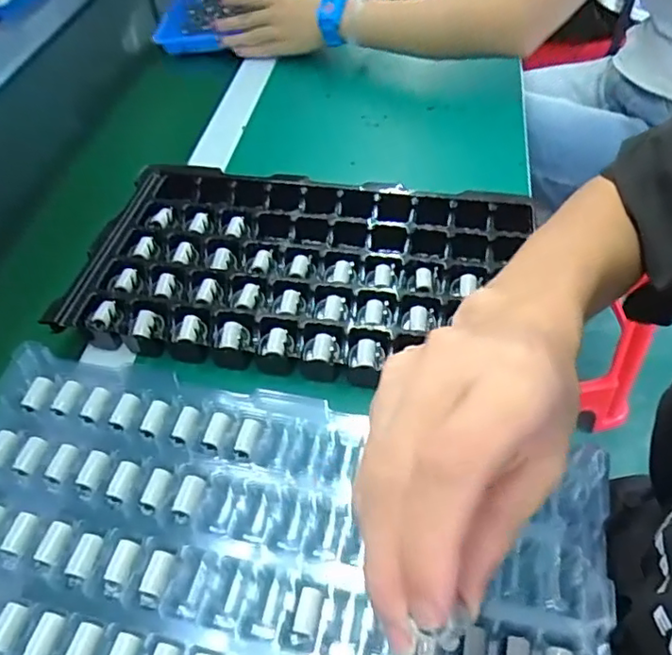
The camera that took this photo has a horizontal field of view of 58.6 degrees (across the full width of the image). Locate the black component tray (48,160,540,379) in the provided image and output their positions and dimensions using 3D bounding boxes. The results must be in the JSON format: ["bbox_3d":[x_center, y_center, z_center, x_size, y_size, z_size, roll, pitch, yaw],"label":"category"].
[{"bbox_3d":[-0.025,-0.050,0.480,0.332,0.034,0.195,5,50,8],"label":"black component tray"}]

